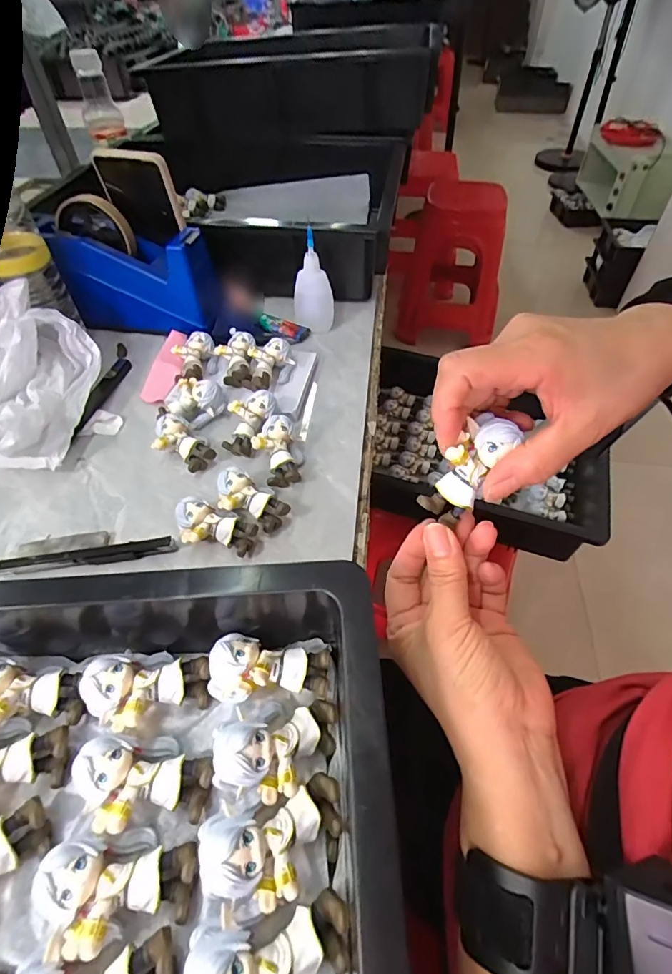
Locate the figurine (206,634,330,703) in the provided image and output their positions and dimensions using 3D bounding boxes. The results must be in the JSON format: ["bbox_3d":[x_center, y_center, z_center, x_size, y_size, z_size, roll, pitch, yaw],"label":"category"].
[{"bbox_3d":[-0.034,0.093,0.240,0.061,0.024,0.032,8,49,-11],"label":"figurine"}]

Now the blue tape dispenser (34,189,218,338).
[{"bbox_3d":[-0.223,-0.237,0.496,0.179,0.113,0.065,8,50,7],"label":"blue tape dispenser"}]

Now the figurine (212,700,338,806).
[{"bbox_3d":[-0.028,0.122,0.219,0.055,0.034,0.042,-2,50,-1],"label":"figurine"}]

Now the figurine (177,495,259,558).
[{"bbox_3d":[-0.090,0.031,0.342,0.057,0.026,0.034,5,50,5],"label":"figurine"}]

